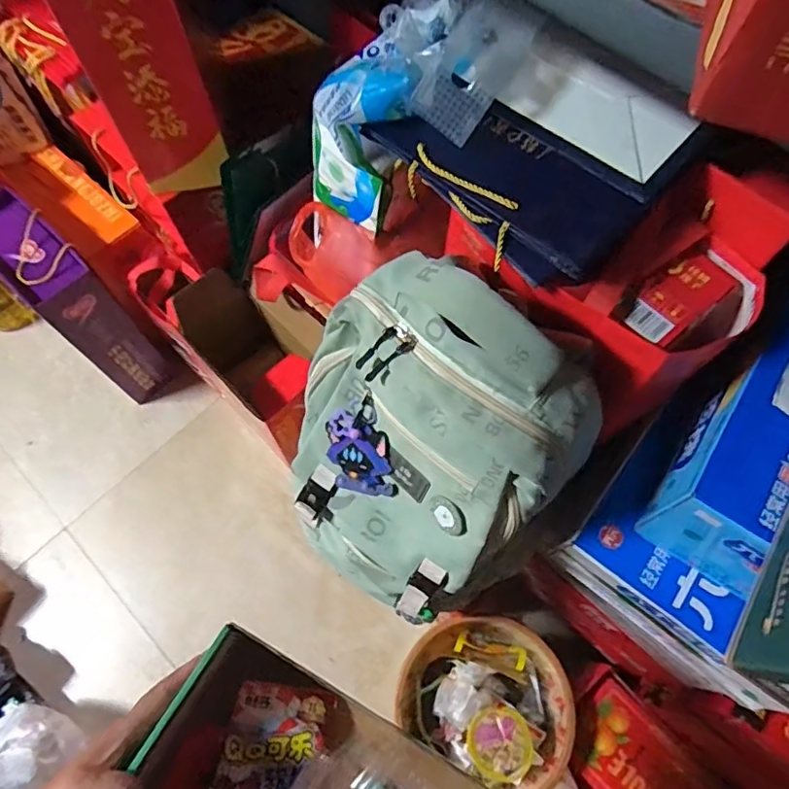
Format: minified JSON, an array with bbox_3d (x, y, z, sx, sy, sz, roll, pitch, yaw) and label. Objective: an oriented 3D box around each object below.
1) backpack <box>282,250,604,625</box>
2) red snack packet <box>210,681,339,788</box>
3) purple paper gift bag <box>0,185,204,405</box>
[{"bbox_3d":[0.034,0.062,0.596,0.277,0.441,0.160,41,41,20],"label":"backpack"},{"bbox_3d":[-0.092,0.278,0.402,0.076,0.013,0.110,20,70,-12],"label":"red snack packet"},{"bbox_3d":[-0.651,-0.177,1.167,0.296,0.452,0.141,41,72,16],"label":"purple paper gift bag"}]

